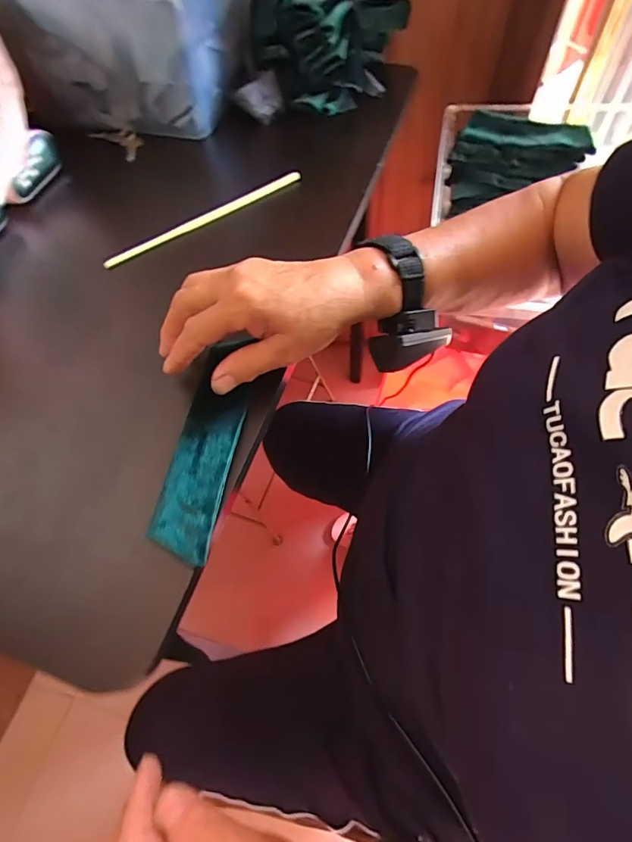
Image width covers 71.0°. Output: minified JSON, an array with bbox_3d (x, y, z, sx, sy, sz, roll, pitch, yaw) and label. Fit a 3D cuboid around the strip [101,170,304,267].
[{"bbox_3d":[-0.113,-0.213,0.462,0.227,0.012,0.010,-32,63,-15],"label":"strip"}]

